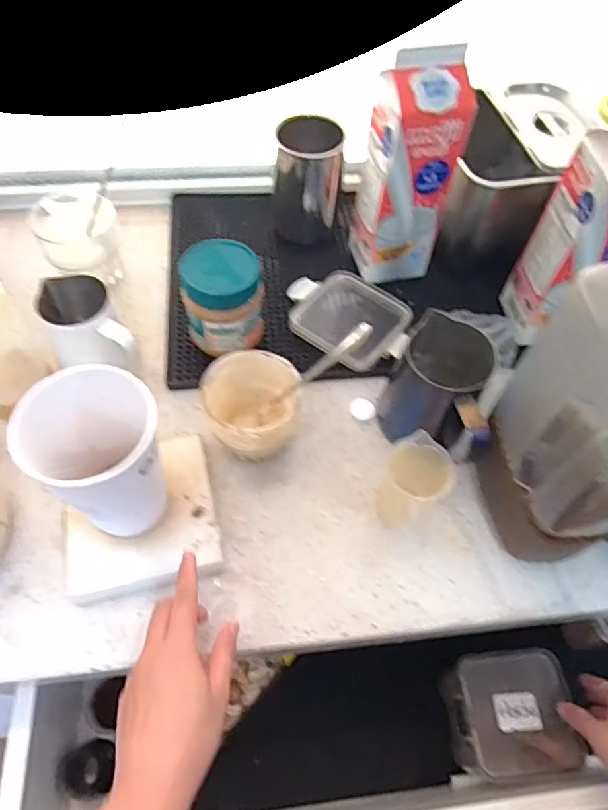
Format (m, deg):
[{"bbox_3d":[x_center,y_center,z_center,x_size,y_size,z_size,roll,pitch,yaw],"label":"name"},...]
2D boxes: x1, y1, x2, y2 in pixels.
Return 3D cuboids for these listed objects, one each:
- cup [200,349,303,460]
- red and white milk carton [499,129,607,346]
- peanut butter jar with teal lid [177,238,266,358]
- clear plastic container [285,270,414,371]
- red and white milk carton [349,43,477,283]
[{"bbox_3d":[-0.044,0.009,0.483,0.082,0.078,0.087,1,59,-1],"label":"cup"},{"bbox_3d":[0.270,-0.159,0.501,0.084,0.212,0.078,-2,58,-4],"label":"red and white milk carton"},{"bbox_3d":[-0.078,-0.098,0.527,0.074,0.110,0.069,1,59,-1],"label":"peanut butter jar with teal lid"},{"bbox_3d":[0.049,-0.096,0.585,0.144,0.020,0.106,33,64,17],"label":"clear plastic container"},{"bbox_3d":[0.104,-0.227,0.545,0.081,0.226,0.068,-15,61,-11],"label":"red and white milk carton"}]

